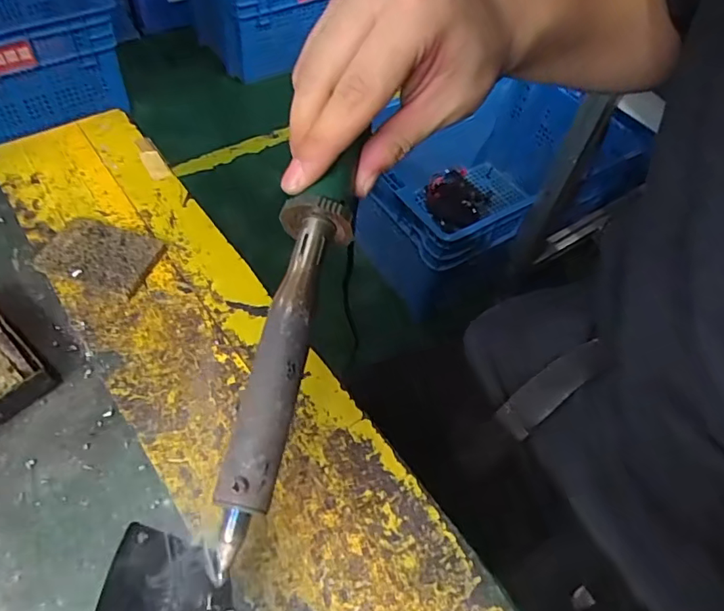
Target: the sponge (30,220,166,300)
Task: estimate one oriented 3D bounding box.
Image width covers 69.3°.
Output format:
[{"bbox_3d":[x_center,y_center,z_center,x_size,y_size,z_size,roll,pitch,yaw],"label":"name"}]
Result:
[{"bbox_3d":[-0.145,-0.028,0.290,0.061,0.007,0.041,16,54,6],"label":"sponge"}]

